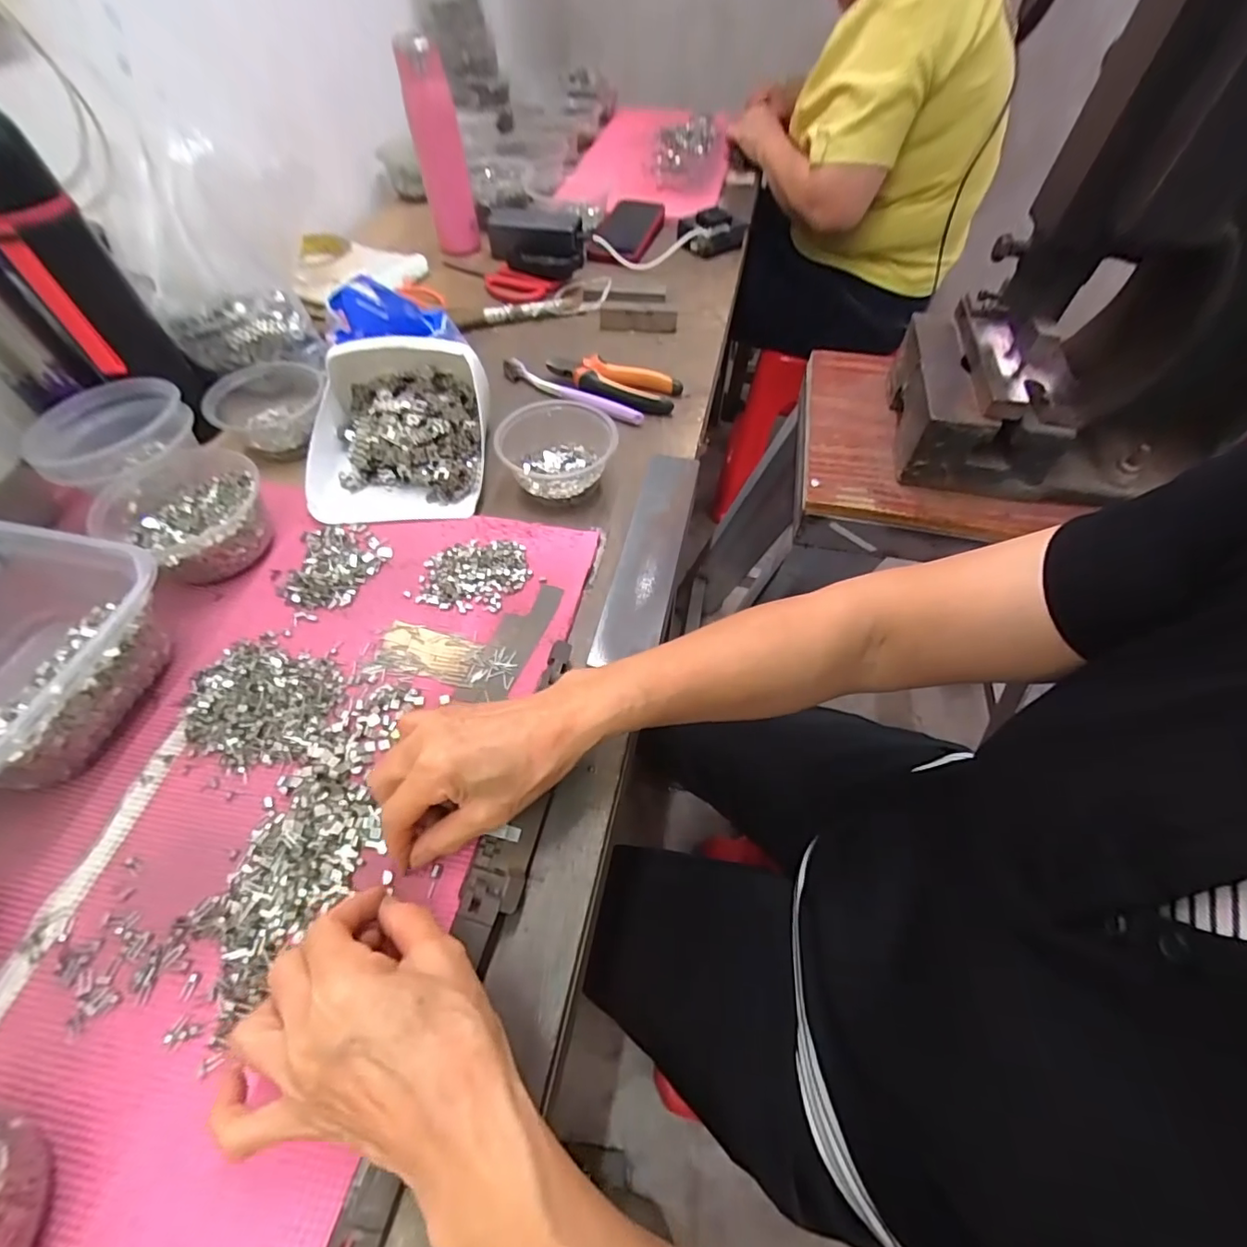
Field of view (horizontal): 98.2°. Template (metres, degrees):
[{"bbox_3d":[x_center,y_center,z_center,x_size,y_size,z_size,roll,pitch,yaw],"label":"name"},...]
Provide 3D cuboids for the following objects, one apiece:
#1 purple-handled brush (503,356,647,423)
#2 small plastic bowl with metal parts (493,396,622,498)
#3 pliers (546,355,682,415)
[{"bbox_3d":[-0.059,-0.255,0.592,0.177,0.013,0.021,25,58,17],"label":"purple-handled brush"},{"bbox_3d":[-0.063,-0.162,0.503,0.106,0.047,0.096,-17,56,-11],"label":"small plastic bowl with metal parts"},{"bbox_3d":[-0.015,-0.264,0.594,0.149,0.025,0.057,16,56,11],"label":"pliers"}]

